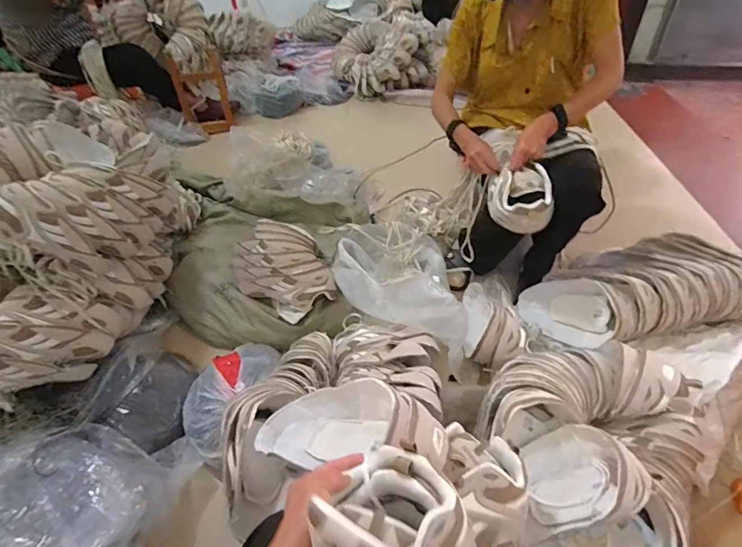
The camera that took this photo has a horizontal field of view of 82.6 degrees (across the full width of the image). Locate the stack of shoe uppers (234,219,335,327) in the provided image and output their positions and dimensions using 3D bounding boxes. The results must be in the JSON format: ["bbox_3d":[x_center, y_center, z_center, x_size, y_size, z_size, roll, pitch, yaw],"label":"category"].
[{"bbox_3d":[-0.250,-0.022,1.154,0.233,0.123,0.298,-18,46,-14],"label":"stack of shoe uppers"}]

